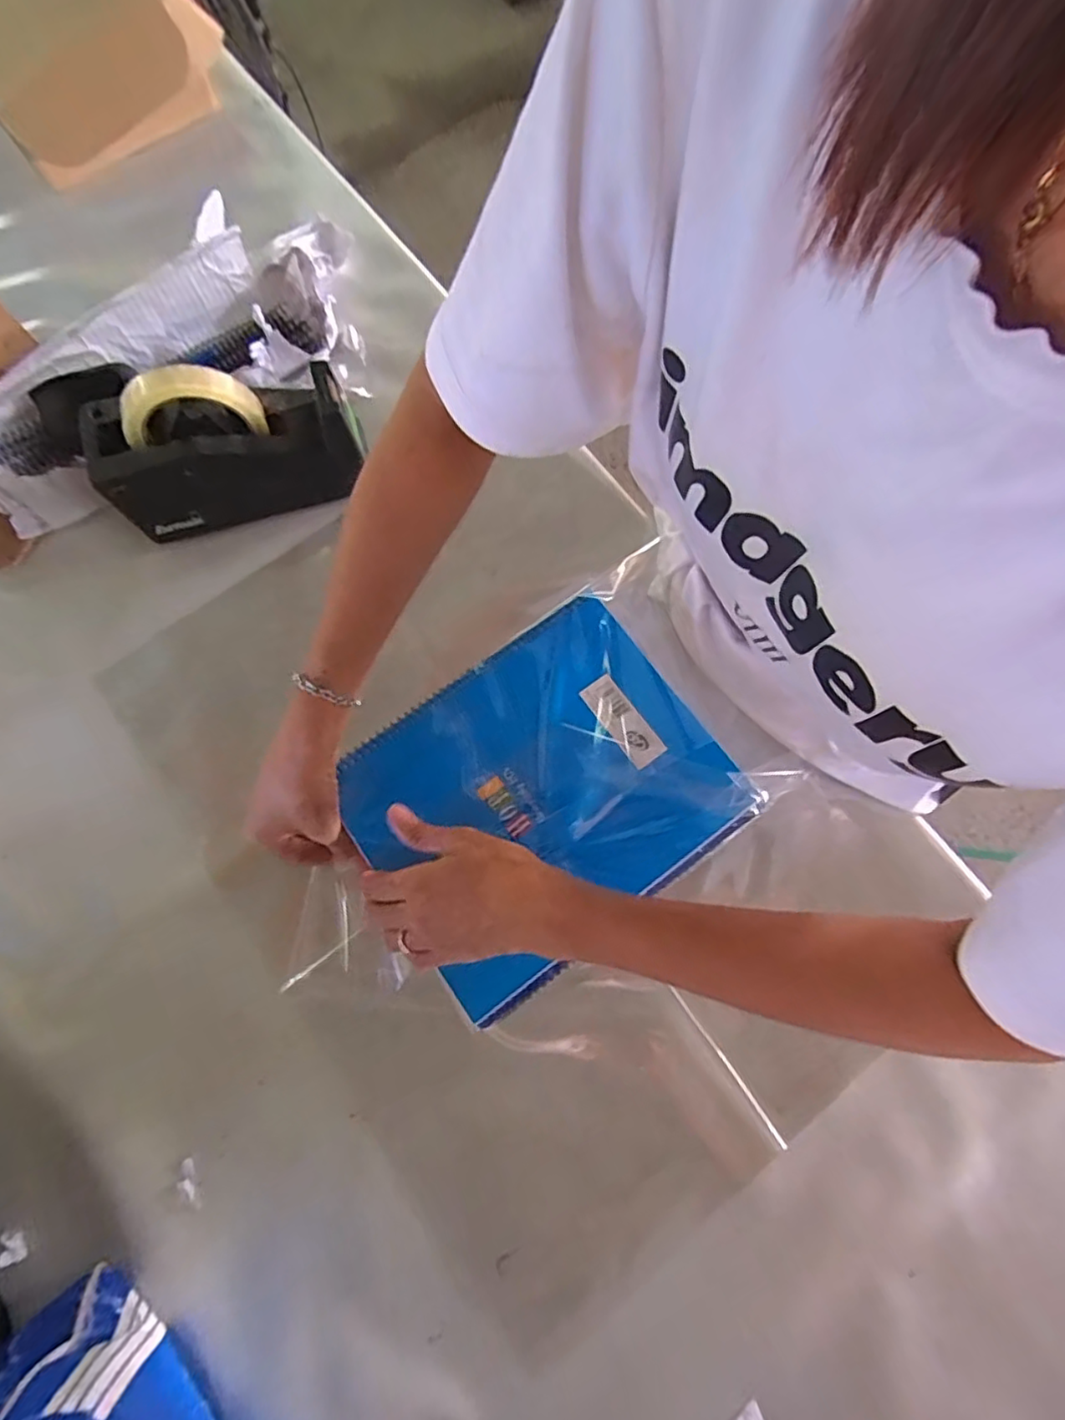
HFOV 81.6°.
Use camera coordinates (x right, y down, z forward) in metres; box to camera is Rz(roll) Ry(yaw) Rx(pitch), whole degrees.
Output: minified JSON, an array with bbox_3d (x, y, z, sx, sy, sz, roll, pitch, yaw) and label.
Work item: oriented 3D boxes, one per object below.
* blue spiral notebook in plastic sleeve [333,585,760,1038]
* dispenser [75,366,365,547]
[{"bbox_3d":[0.006,0.056,0.437,0.243,0.024,0.204,-36,79,-10],"label":"blue spiral notebook in plastic sleeve"},{"bbox_3d":[-0.249,-0.217,0.506,0.203,0.120,0.073,-14,76,-5],"label":"dispenser"}]

